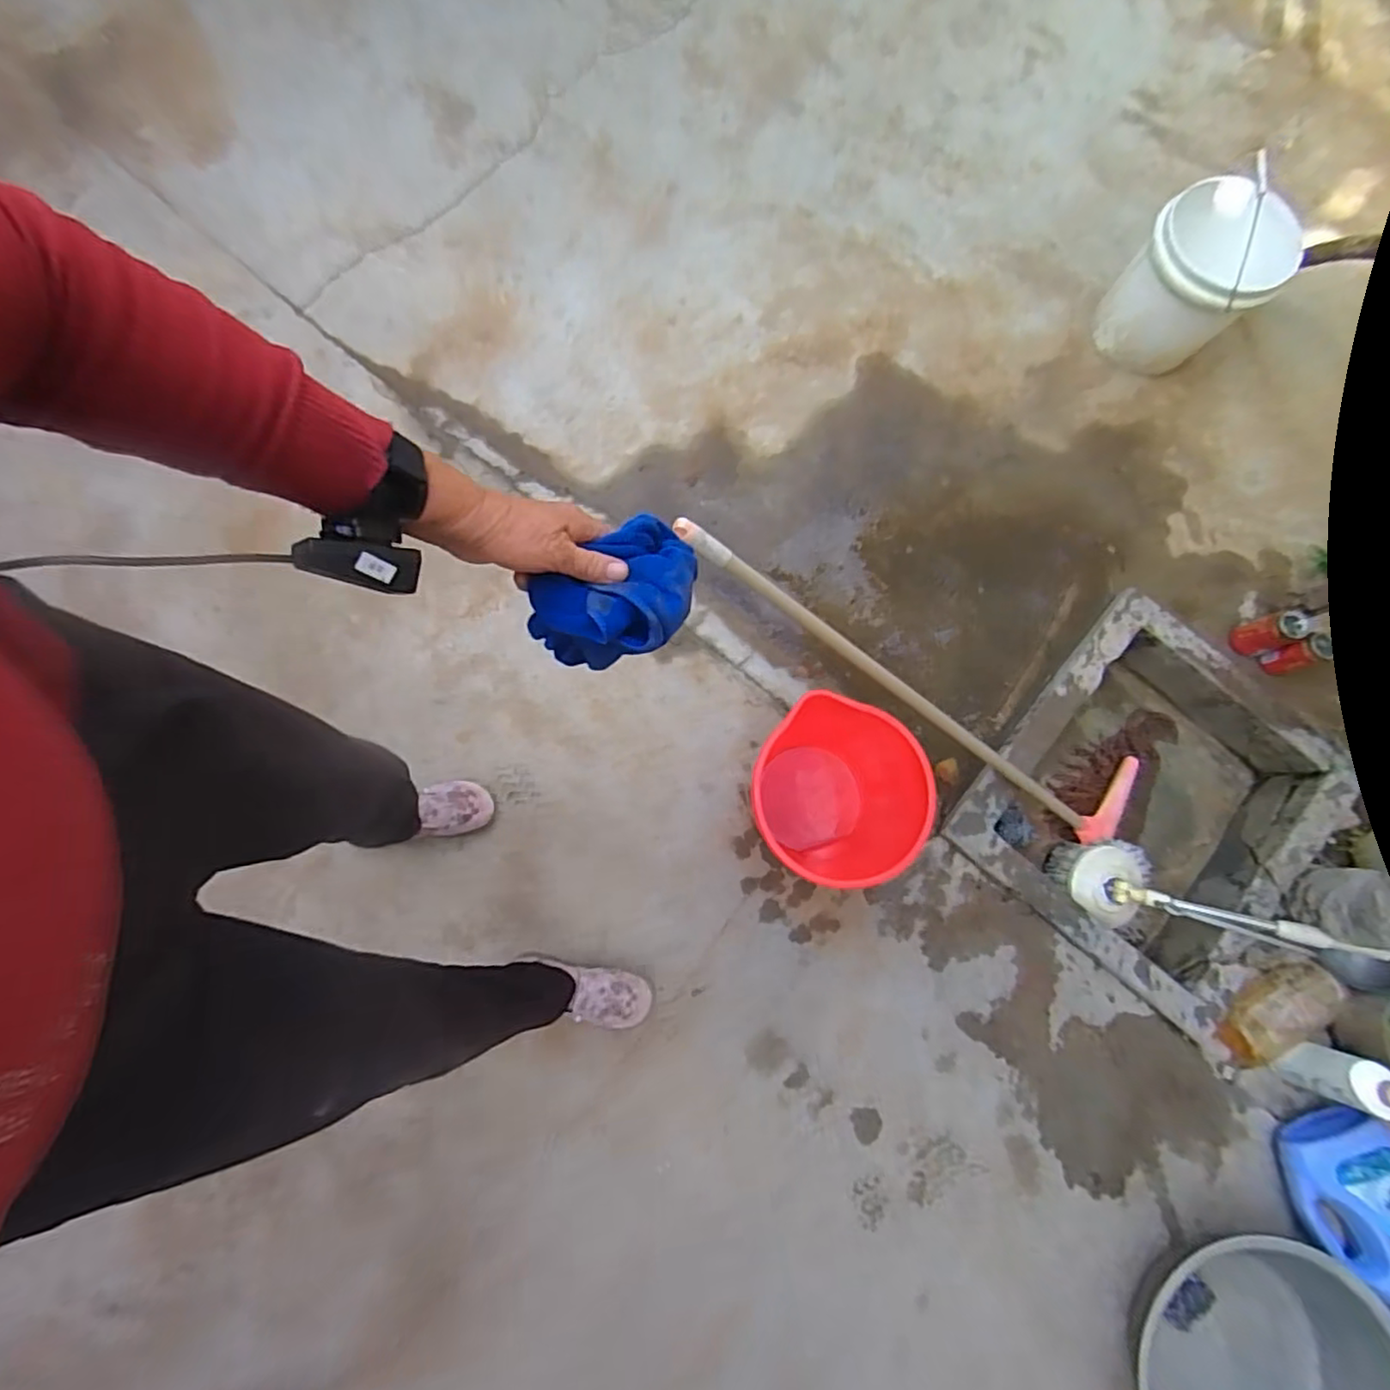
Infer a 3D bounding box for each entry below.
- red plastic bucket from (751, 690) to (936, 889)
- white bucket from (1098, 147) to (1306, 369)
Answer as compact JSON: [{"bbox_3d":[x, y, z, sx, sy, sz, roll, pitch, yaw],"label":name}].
[{"bbox_3d":[0.214,0.158,1.075,0.245,0.274,0.254,1,78,-3],"label":"red plastic bucket"},{"bbox_3d":[0.974,-0.813,1.288,0.239,0.264,0.239,1,78,-3],"label":"white bucket"}]

